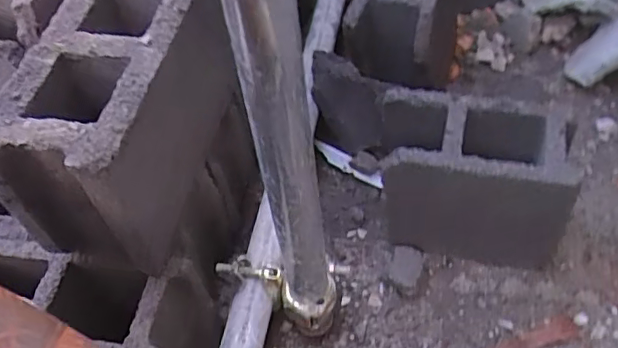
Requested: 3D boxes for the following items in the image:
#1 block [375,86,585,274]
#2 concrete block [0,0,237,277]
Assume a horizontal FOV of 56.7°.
[{"bbox_3d":[0.210,0.010,0.751,0.223,0.190,0.127,7,53,11],"label":"block"},{"bbox_3d":[-0.177,-0.111,0.640,0.139,0.187,0.407,5,53,8],"label":"concrete block"}]

